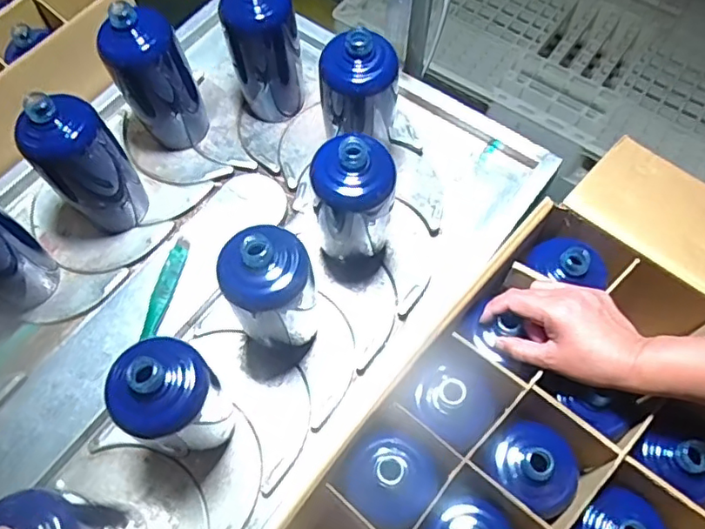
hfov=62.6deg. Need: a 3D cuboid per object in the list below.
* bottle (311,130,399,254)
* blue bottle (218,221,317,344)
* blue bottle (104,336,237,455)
[{"bbox_3d":[0.001,-0.058,0.589,0.075,0.186,0.059,4,65,2],"label":"bottle"},{"bbox_3d":[-0.072,0.032,0.552,0.083,0.183,0.067,-15,66,-7],"label":"blue bottle"},{"bbox_3d":[-0.156,0.122,0.515,0.065,0.178,0.074,34,69,14],"label":"blue bottle"}]

